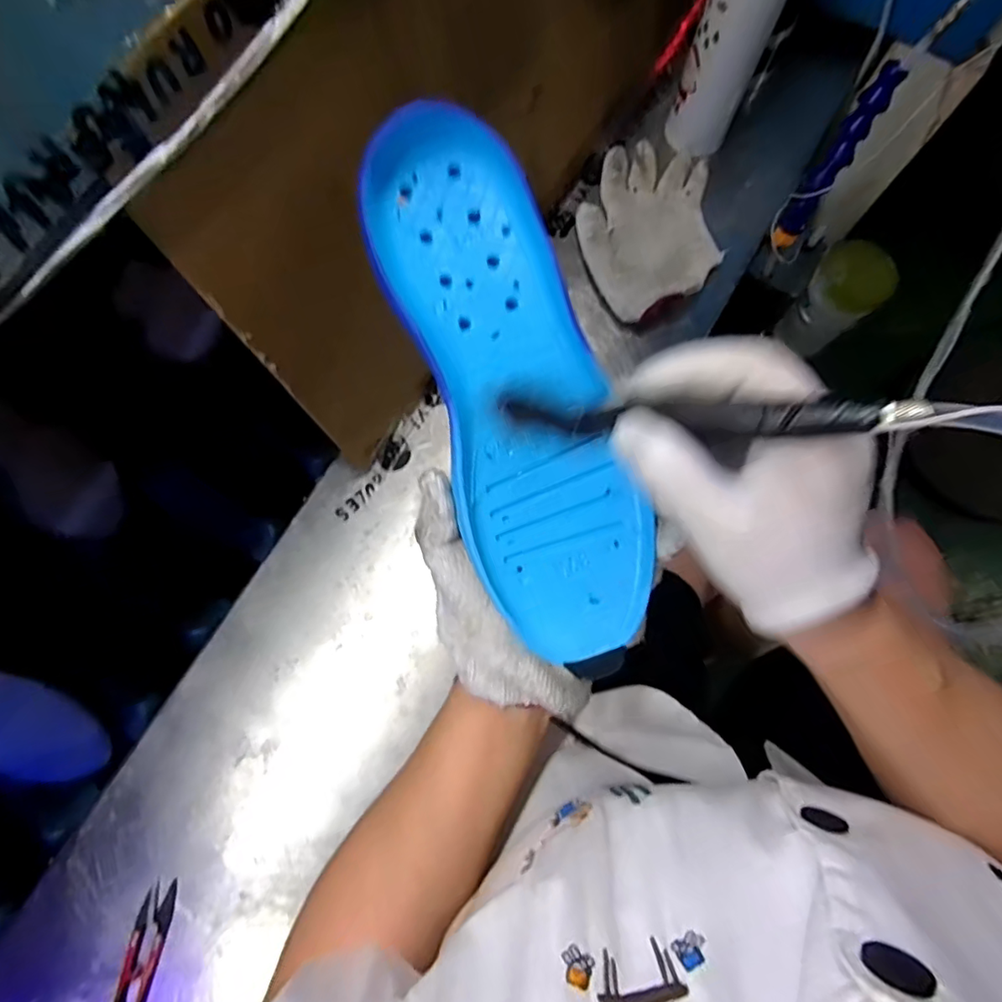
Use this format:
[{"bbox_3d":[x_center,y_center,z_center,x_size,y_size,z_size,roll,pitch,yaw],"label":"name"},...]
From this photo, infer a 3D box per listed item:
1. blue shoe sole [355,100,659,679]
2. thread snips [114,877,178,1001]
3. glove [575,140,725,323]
[{"bbox_3d":[0.008,-0.048,0.258,0.081,0.028,0.254,-20,97,-5],"label":"blue shoe sole"},{"bbox_3d":[-0.271,0.345,0.417,0.024,0.011,0.101,11,79,1],"label":"thread snips"},{"bbox_3d":[0.148,-0.268,0.544,0.134,0.029,0.181,-7,76,-3],"label":"glove"}]

